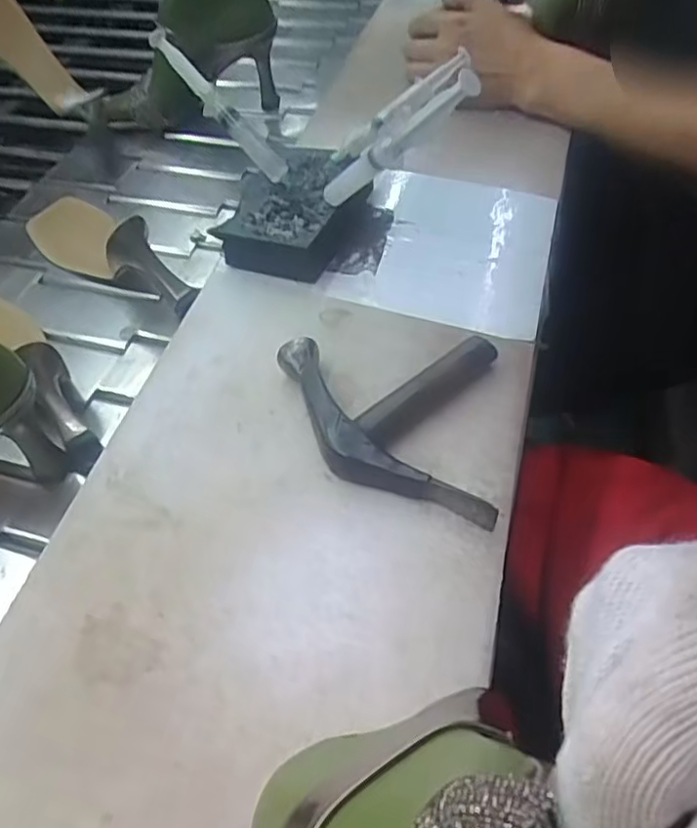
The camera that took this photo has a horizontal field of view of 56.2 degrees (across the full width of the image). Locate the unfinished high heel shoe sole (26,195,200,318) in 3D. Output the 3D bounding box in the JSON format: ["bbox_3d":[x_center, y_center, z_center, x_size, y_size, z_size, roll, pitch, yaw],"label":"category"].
[{"bbox_3d":[-0.227,-0.160,0.591,0.075,0.068,0.241,-38,57,-22],"label":"unfinished high heel shoe sole"}]

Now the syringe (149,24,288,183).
[{"bbox_3d":[-0.107,-0.252,0.530,0.016,0.032,0.164,-38,82,-22],"label":"syringe"}]

